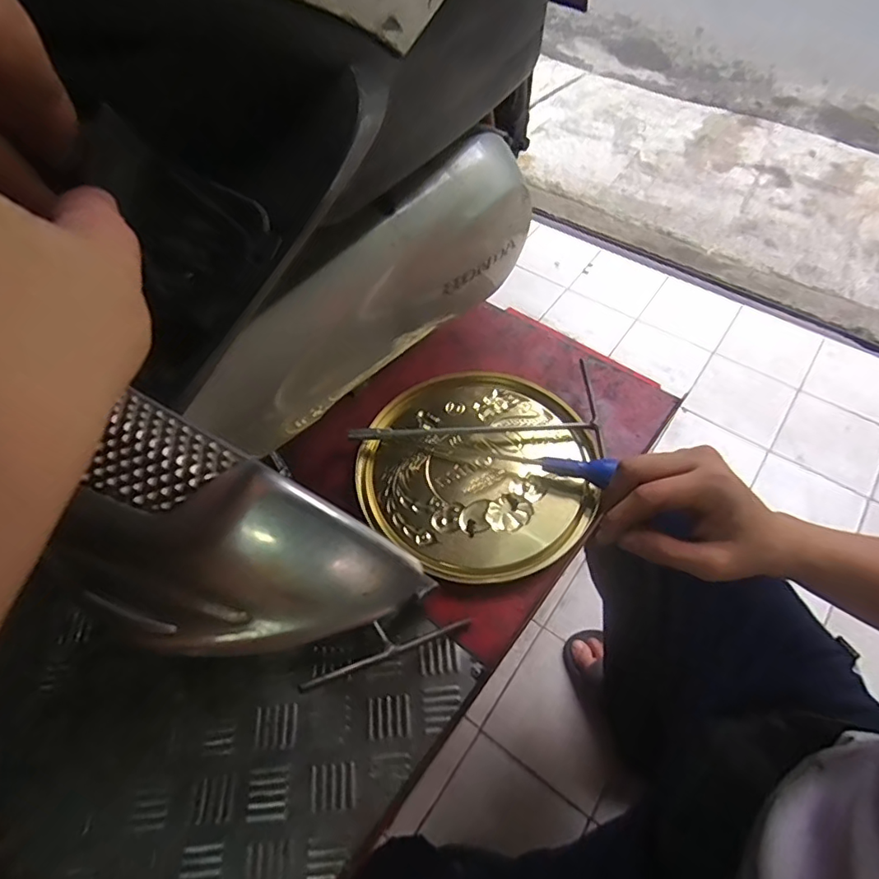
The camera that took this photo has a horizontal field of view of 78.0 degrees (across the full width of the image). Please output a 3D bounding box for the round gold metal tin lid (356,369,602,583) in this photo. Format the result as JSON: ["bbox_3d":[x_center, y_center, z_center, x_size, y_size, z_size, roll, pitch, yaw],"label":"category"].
[{"bbox_3d":[0.044,0.025,0.591,0.245,0.012,0.248,0,56,0],"label":"round gold metal tin lid"}]

